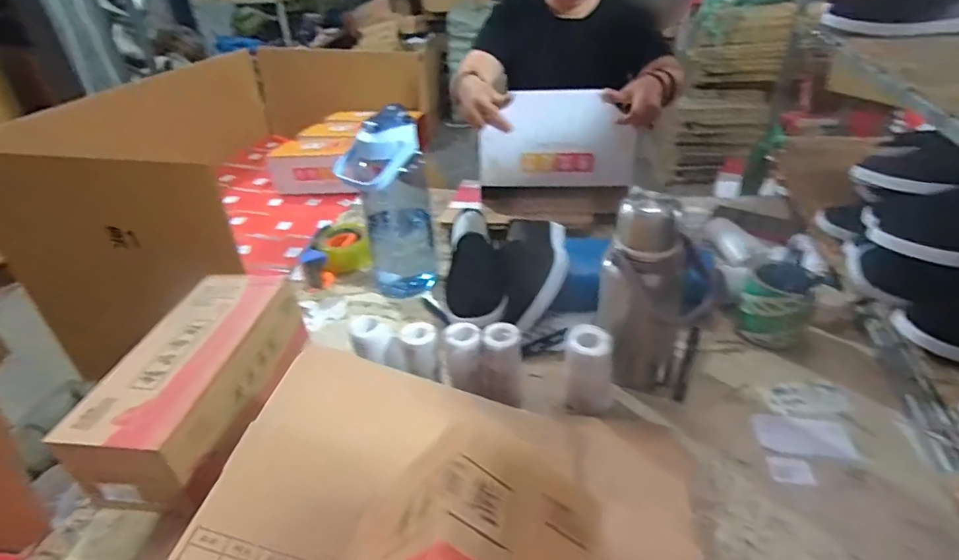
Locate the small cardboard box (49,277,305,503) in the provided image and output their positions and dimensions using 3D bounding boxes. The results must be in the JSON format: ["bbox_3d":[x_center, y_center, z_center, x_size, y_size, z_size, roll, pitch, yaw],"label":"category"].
[{"bbox_3d":[-0.337,0.105,0.615,0.135,0.093,0.306,1,34,7],"label":"small cardboard box"}]

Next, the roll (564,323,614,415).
[{"bbox_3d":[0.129,0.109,0.607,0.057,0.098,0.051,5,35,14],"label":"roll"}]

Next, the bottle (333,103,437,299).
[{"bbox_3d":[-0.136,-0.090,0.796,0.125,0.298,0.105,-9,34,-7],"label":"bottle"}]

